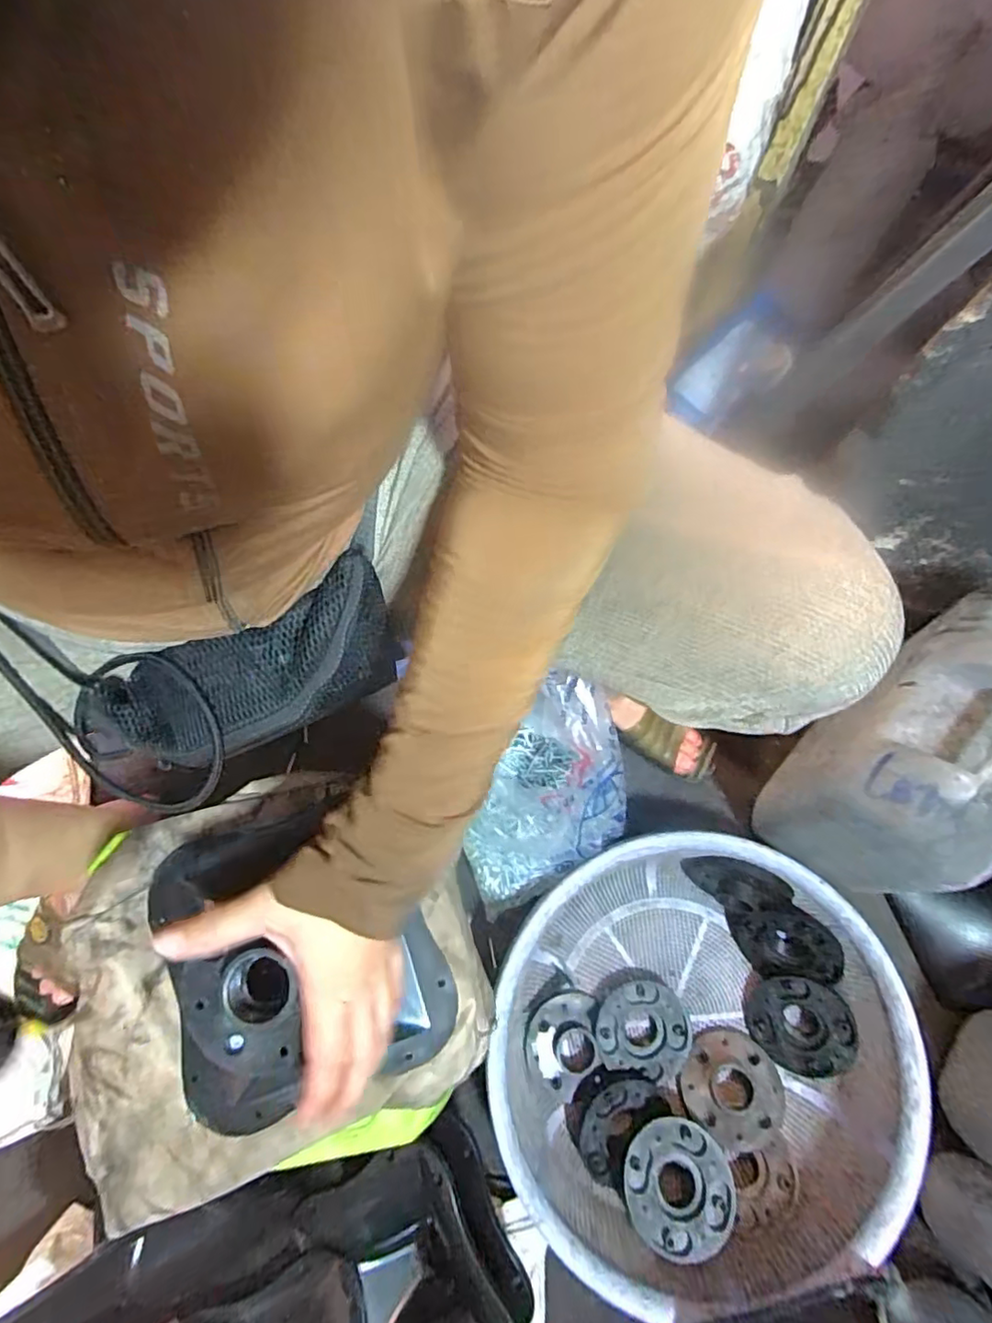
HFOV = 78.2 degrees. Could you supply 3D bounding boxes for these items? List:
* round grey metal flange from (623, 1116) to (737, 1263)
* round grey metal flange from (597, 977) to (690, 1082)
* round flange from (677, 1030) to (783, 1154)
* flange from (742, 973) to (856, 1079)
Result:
[{"bbox_3d":[0.166,0.475,0.552,0.097,0.008,0.095,1,53,-1],"label":"round grey metal flange"},{"bbox_3d":[0.151,0.377,0.631,0.094,0.024,0.086,0,75,-1],"label":"round grey metal flange"},{"bbox_3d":[0.238,0.427,0.611,0.093,0.016,0.093,-6,50,7],"label":"round flange"},{"bbox_3d":[0.306,0.369,0.617,0.096,0.015,0.095,-2,85,32],"label":"flange"}]

